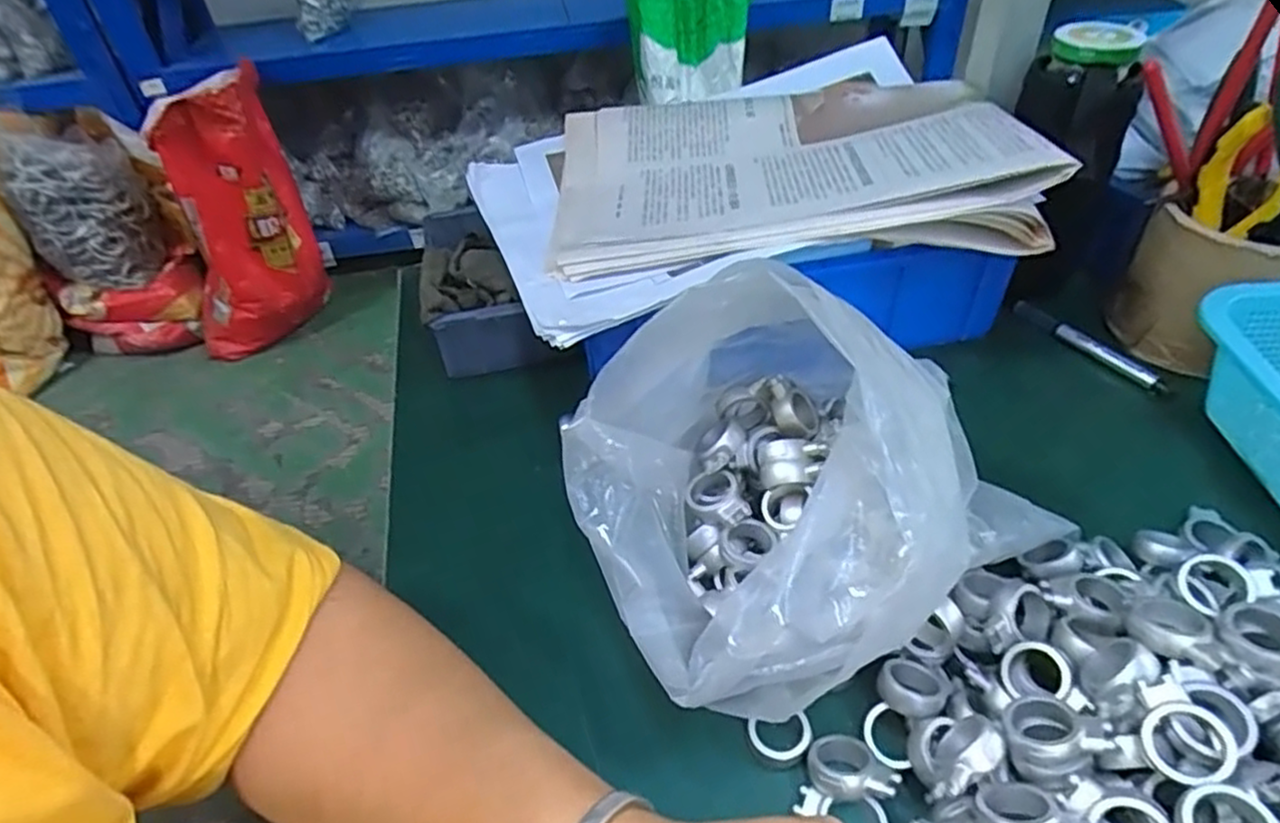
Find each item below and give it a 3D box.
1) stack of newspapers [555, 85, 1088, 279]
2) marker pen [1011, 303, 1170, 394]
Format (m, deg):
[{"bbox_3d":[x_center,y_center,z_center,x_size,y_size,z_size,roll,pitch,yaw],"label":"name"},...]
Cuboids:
[{"bbox_3d":[0.083,-0.162,0.461,0.277,0.044,0.200,-4,41,2],"label":"stack of newspapers"},{"bbox_3d":[0.293,-0.044,0.473,0.017,0.011,0.104,-26,45,-21],"label":"marker pen"}]

